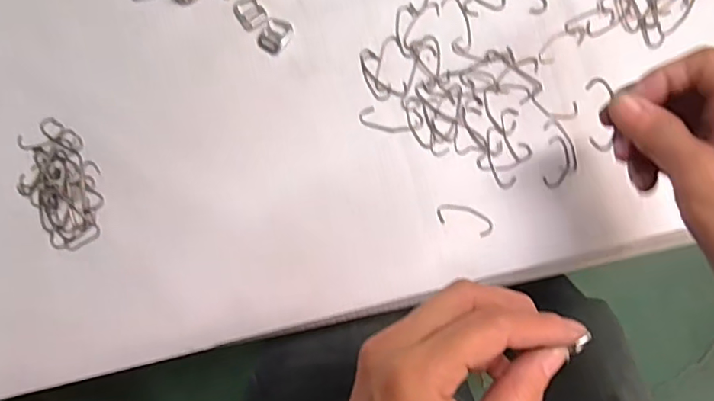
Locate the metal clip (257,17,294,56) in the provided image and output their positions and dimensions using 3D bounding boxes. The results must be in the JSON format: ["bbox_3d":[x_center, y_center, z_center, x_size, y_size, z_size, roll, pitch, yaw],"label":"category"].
[{"bbox_3d":[-0.056,-0.114,0.372,0.019,0.004,0.025,31,86,6],"label":"metal clip"}]

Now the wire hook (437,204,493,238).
[{"bbox_3d":[0.070,0.012,0.350,0.037,0.004,0.015,20,85,6],"label":"wire hook"}]

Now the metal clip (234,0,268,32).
[{"bbox_3d":[-0.075,-0.131,0.376,0.019,0.004,0.026,-36,83,-1],"label":"metal clip"}]

